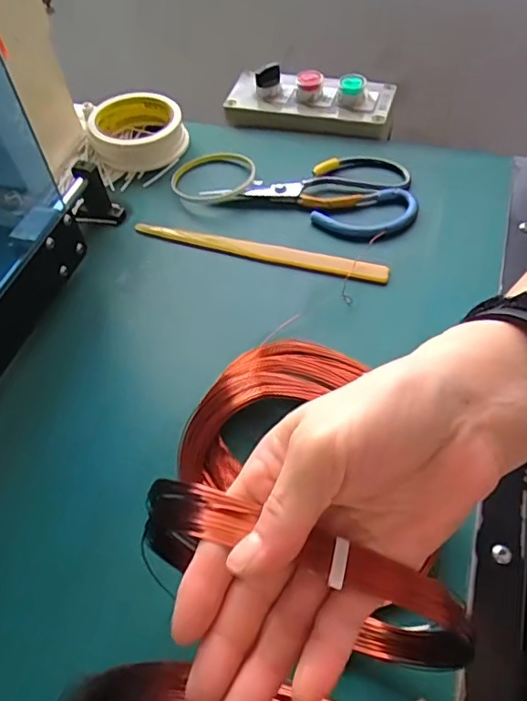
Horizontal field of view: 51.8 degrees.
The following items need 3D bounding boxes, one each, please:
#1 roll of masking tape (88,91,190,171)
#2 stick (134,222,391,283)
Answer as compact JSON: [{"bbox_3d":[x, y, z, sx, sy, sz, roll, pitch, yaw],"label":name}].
[{"bbox_3d":[-0.130,-0.228,0.559,0.094,0.035,0.092,-2,54,3],"label":"roll of masking tape"},{"bbox_3d":[-0.006,-0.089,0.466,0.224,0.009,0.016,15,56,15],"label":"stick"}]

